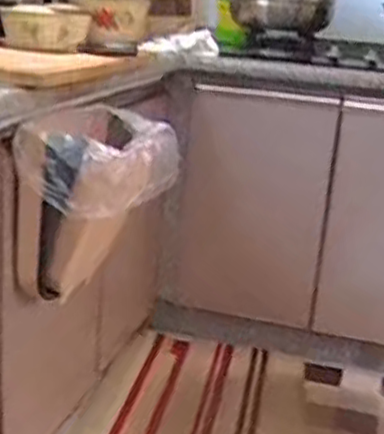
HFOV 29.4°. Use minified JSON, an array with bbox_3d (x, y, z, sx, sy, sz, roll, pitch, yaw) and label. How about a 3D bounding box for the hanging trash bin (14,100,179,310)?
[{"bbox_3d":[-0.157,-0.029,1.256,0.222,0.272,0.302,6,18,4],"label":"hanging trash bin"}]

